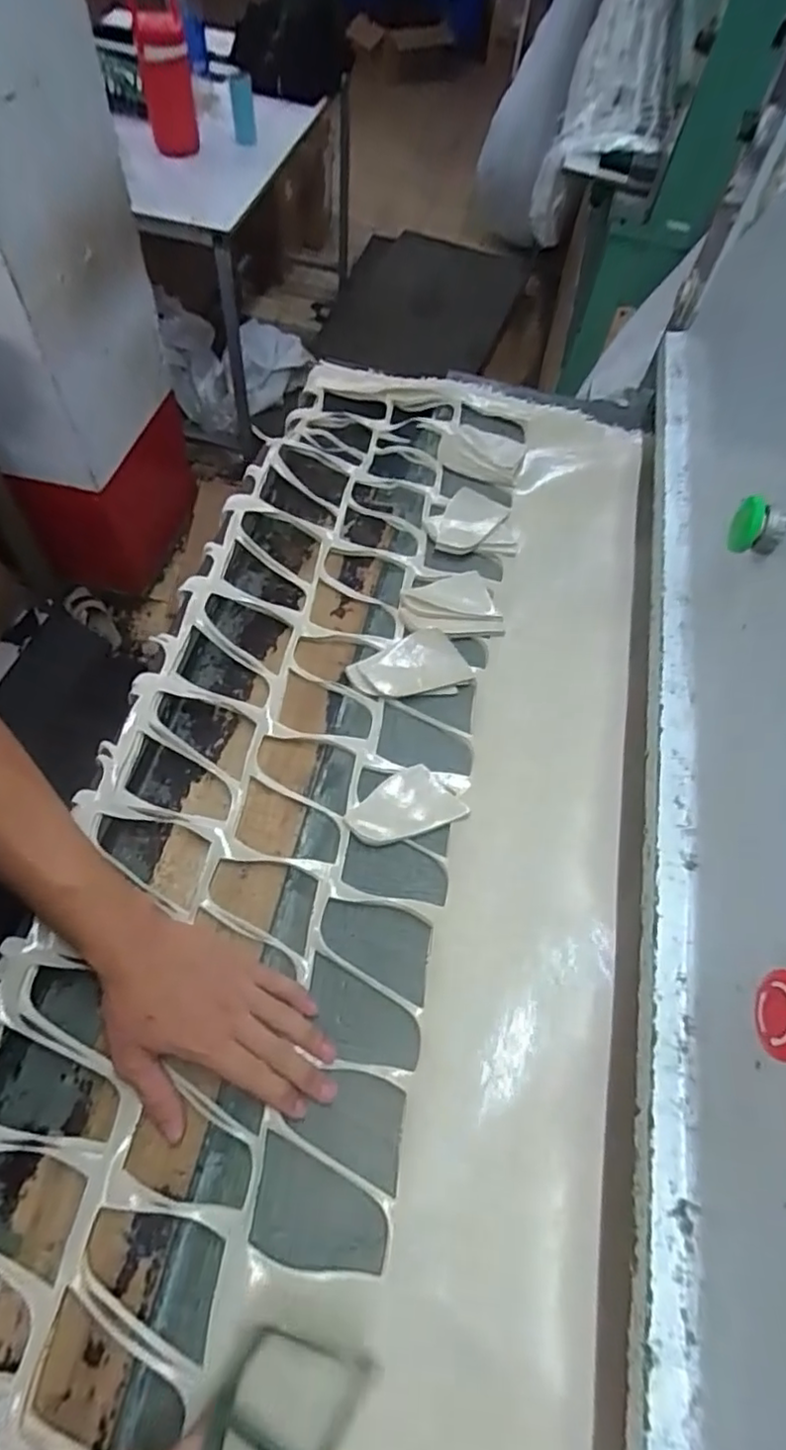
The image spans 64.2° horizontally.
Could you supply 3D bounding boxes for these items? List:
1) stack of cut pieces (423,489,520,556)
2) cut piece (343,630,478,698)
[{"bbox_3d":[0.090,-0.232,0.723,0.100,0.022,0.082,-1,60,-5],"label":"stack of cut pieces"},{"bbox_3d":[0.018,-0.059,0.615,0.115,0.033,0.054,-8,61,-9],"label":"cut piece"}]

